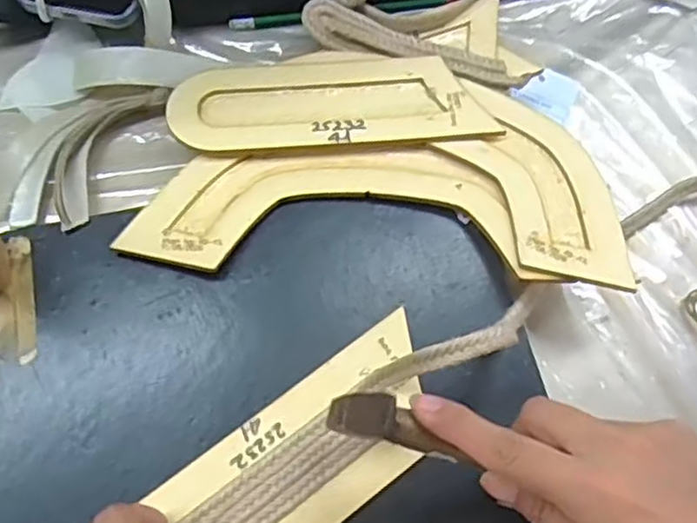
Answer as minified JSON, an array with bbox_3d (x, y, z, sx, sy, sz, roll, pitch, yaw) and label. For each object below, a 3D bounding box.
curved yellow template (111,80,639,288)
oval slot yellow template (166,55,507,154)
[{"bbox_3d":[0.018,-0.054,0.415,0.273,0.007,0.140,2,59,3],"label":"curved yellow template"},{"bbox_3d":[-0.013,-0.104,0.439,0.194,0.007,0.078,-4,58,-2],"label":"oval slot yellow template"}]

